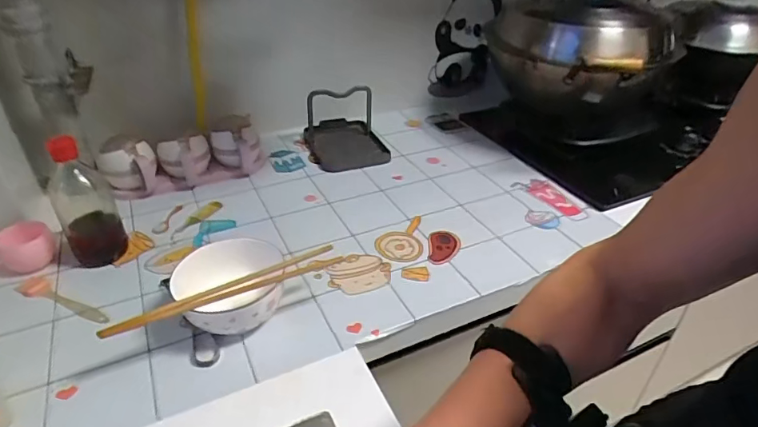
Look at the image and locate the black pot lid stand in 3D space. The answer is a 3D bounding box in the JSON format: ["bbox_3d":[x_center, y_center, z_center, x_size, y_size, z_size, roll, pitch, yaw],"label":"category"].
[{"bbox_3d":[-0.070,-0.176,0.965,0.154,0.122,0.199,-5,35,-9],"label":"black pot lid stand"}]

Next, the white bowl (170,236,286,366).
[{"bbox_3d":[-0.178,0.094,0.577,0.124,0.075,0.126,-18,38,-25],"label":"white bowl"}]

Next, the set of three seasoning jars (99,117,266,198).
[{"bbox_3d":[-0.347,-0.103,0.852,0.264,0.089,0.091,-14,37,-21],"label":"set of three seasoning jars"}]

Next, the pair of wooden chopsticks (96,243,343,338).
[{"bbox_3d":[-0.163,0.086,0.526,0.257,0.013,0.029,-19,39,-26],"label":"pair of wooden chopsticks"}]

